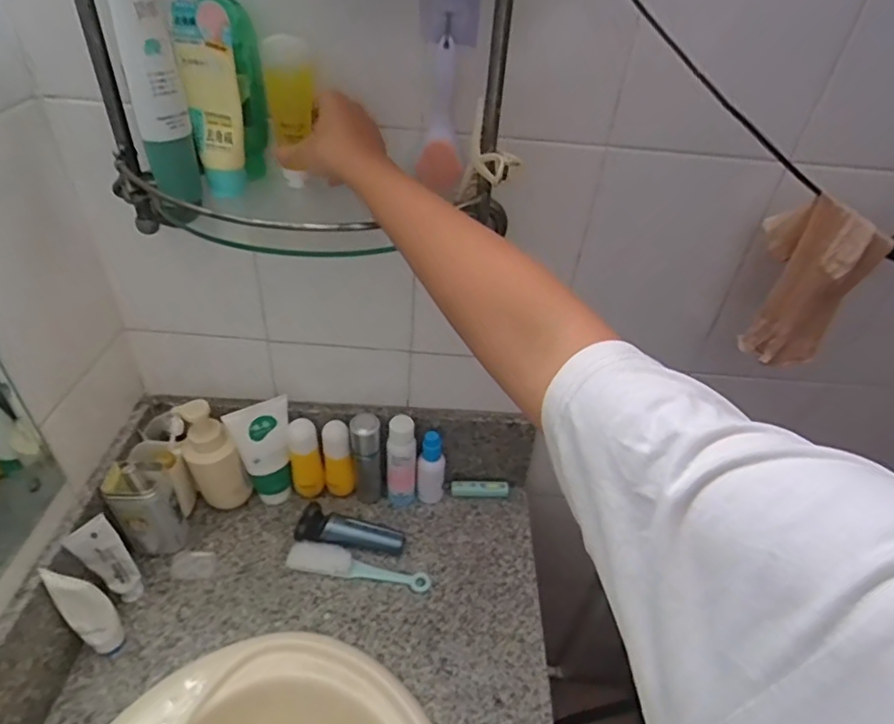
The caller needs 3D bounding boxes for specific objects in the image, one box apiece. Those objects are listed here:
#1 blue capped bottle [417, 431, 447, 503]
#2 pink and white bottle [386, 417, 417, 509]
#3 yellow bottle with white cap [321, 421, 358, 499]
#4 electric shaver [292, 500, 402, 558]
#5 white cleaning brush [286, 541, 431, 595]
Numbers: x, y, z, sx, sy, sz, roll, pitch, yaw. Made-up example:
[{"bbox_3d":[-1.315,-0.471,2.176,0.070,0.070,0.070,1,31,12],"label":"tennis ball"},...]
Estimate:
[{"bbox_3d":[-0.021,0.161,0.852,0.041,0.137,0.033,8,39,2],"label":"blue capped bottle"},{"bbox_3d":[-0.067,0.151,0.828,0.042,0.162,0.041,-21,46,-30],"label":"pink and white bottle"},{"bbox_3d":[-0.164,0.154,0.844,0.041,0.139,0.043,-10,42,-19],"label":"yellow bottle with white cap"},{"bbox_3d":[-0.141,0.243,0.807,0.158,0.048,0.051,6,39,0],"label":"electric shaver"},{"bbox_3d":[-0.126,0.289,0.777,0.203,0.029,0.036,11,39,6],"label":"white cleaning brush"}]

